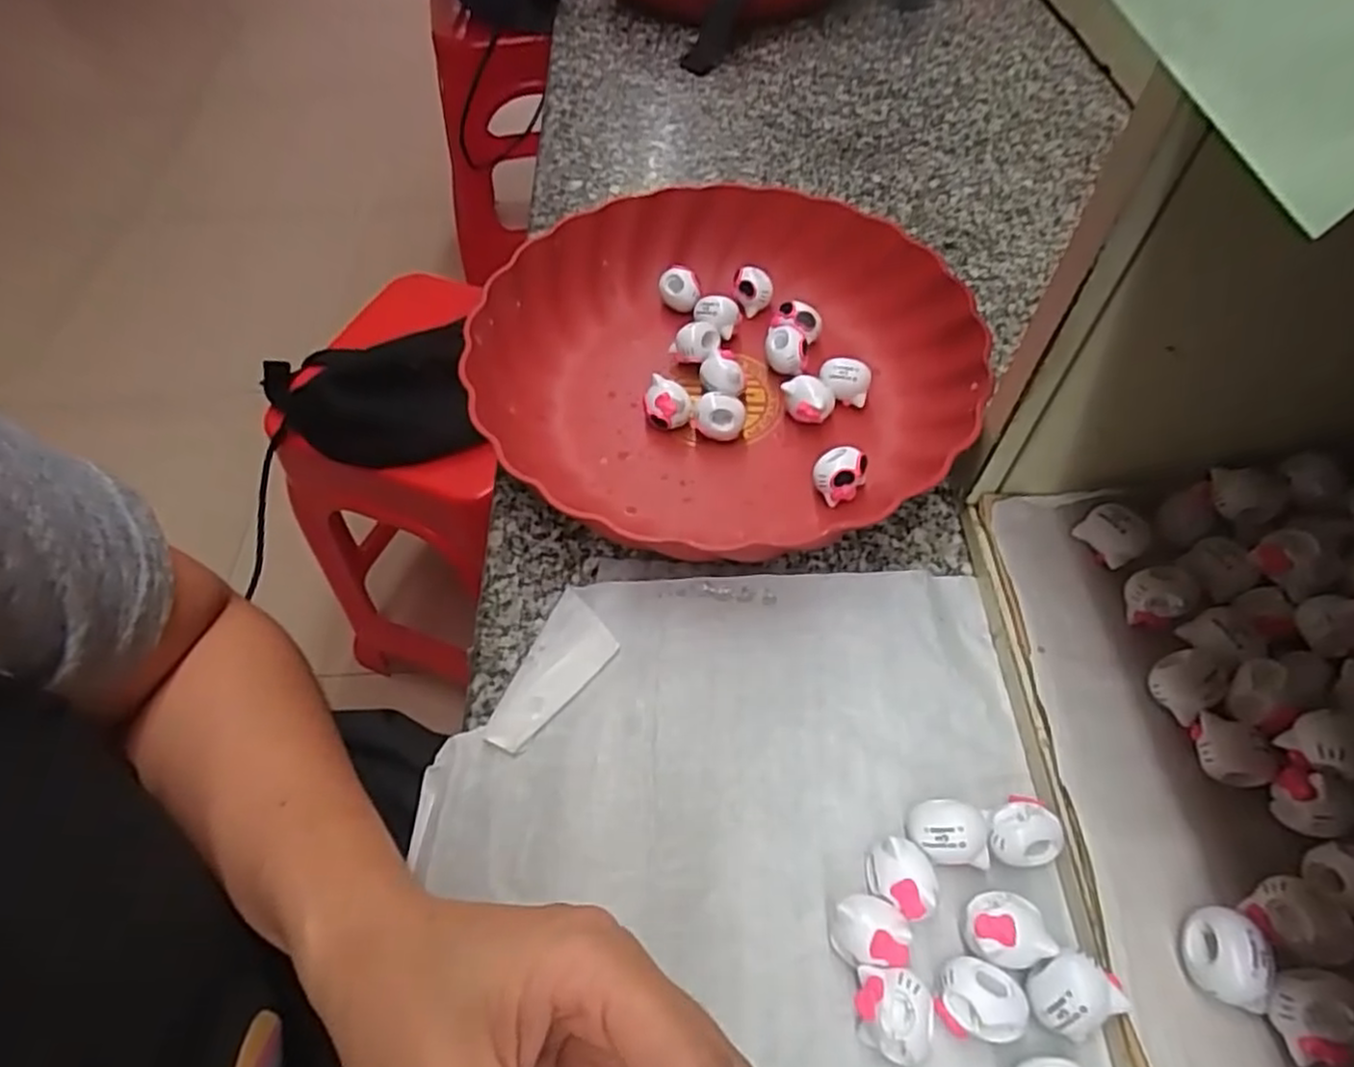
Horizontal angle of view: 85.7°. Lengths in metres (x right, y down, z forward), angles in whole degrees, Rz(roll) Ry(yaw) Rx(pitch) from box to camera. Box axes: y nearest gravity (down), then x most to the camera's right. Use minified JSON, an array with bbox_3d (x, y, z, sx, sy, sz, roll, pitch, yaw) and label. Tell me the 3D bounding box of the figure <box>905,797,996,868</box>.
[{"bbox_3d":[0.094,0.104,0.253,0.028,0.020,0.019,7,56,6],"label":"figure"}]

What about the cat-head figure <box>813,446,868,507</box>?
[{"bbox_3d":[0.076,-0.027,0.342,0.021,0.020,0.022,0,56,0],"label":"cat-head figure"}]

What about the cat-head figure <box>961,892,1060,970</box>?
[{"bbox_3d":[0.105,0.128,0.235,0.024,0.015,0.022,0,56,0],"label":"cat-head figure"}]

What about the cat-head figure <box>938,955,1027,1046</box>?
[{"bbox_3d":[0.093,0.145,0.227,0.025,0.020,0.021,5,56,4],"label":"cat-head figure"}]

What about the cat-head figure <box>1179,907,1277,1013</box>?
[{"bbox_3d":[0.163,0.126,0.217,0.017,0.015,0.026,-1,56,0],"label":"cat-head figure"}]

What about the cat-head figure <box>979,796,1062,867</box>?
[{"bbox_3d":[0.119,0.104,0.253,0.026,0.020,0.021,-13,56,-8],"label":"cat-head figure"}]

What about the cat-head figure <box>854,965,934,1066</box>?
[{"bbox_3d":[0.066,0.147,0.223,0.022,0.023,0.023,4,56,3],"label":"cat-head figure"}]

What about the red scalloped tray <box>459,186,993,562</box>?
[{"bbox_3d":[0.021,-0.089,0.371,0.237,0.046,0.228,-17,57,-11],"label":"red scalloped tray"}]

